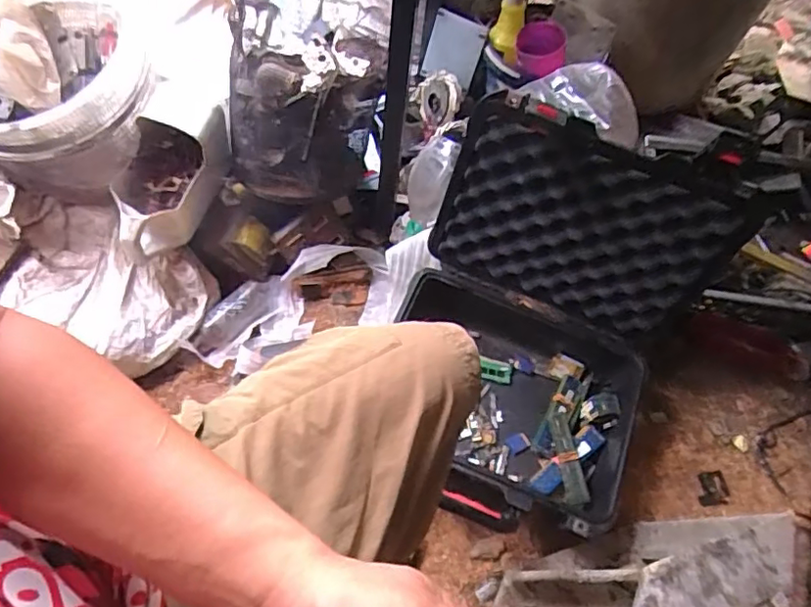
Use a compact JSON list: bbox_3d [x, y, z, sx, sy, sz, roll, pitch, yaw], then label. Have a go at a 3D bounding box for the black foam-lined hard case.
[{"bbox_3d":[0.162,0.048,0.753,0.356,0.382,0.369,22,57,10],"label":"black foam-lined hard case"}]

